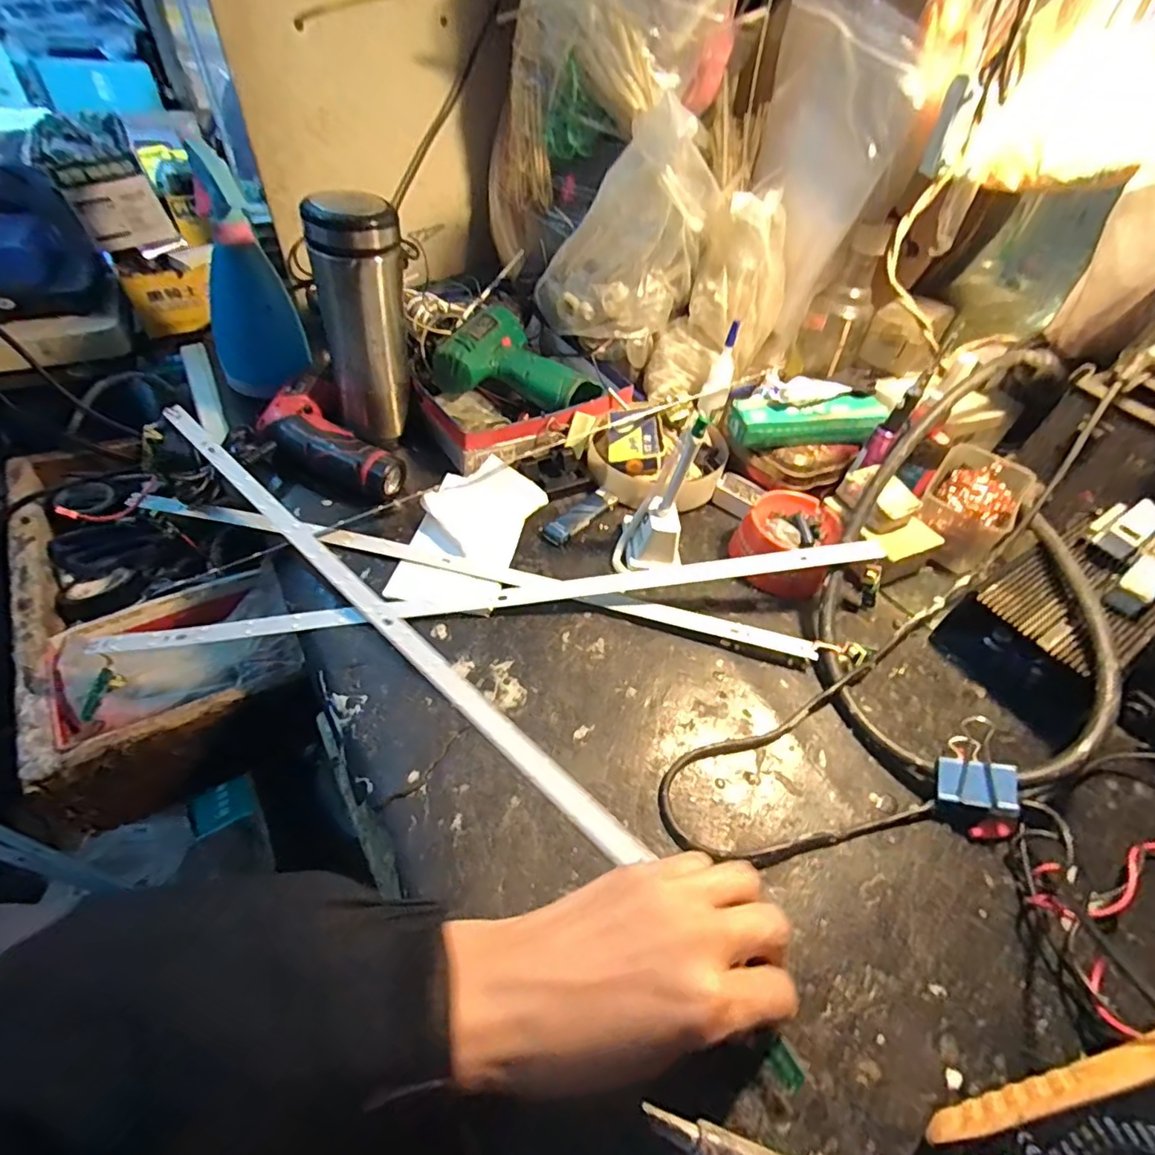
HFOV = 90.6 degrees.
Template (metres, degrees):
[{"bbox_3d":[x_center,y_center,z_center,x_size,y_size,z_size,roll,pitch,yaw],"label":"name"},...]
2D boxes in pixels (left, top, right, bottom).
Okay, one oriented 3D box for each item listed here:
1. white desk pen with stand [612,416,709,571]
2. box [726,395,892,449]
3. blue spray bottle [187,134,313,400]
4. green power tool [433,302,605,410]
[{"bbox_3d":[0.063,-0.061,0.445,0.053,0.122,0.054,7,51,0],"label":"white desk pen with stand"},{"bbox_3d":[0.210,-0.144,0.529,0.153,0.034,0.043,-3,51,-8],"label":"box"},{"bbox_3d":[-0.318,-0.274,0.538,0.083,0.197,0.051,-21,56,-21],"label":"blue spray bottle"},{"bbox_3d":[-0.050,-0.222,0.575,0.155,0.049,0.128,13,51,5],"label":"green power tool"}]

